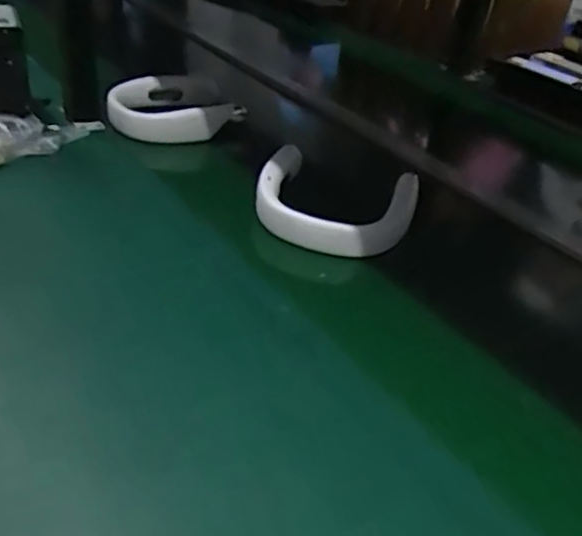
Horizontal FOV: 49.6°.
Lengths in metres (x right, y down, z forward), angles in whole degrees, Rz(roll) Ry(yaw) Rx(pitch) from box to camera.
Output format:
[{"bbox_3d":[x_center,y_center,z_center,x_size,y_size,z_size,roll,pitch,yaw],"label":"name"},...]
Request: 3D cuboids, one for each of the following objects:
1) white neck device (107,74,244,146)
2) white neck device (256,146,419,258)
[{"bbox_3d":[-0.185,-0.253,1.004,0.202,0.052,0.159,-4,37,-19],"label":"white neck device"},{"bbox_3d":[0.059,-0.087,0.817,0.198,0.056,0.177,15,35,9],"label":"white neck device"}]

